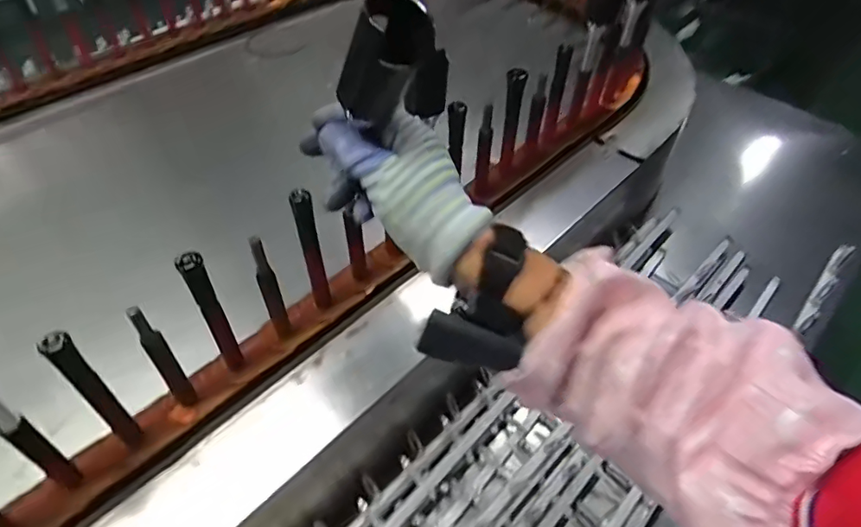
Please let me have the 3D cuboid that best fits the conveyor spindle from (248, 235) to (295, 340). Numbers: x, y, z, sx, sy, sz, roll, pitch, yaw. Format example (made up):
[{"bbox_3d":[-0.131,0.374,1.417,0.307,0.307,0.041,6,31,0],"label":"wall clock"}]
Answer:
[{"bbox_3d":[-0.146,0.027,0.504,0.018,0.133,0.014,-15,48,-14],"label":"conveyor spindle"}]

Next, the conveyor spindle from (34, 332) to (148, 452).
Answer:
[{"bbox_3d":[-0.252,0.106,0.422,0.018,0.157,0.013,-32,54,-27],"label":"conveyor spindle"}]

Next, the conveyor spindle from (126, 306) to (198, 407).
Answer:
[{"bbox_3d":[-0.218,0.082,0.452,0.016,0.132,0.013,-32,54,-27],"label":"conveyor spindle"}]

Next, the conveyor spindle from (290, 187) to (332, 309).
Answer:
[{"bbox_3d":[-0.113,-0.007,0.526,0.018,0.145,0.017,-15,48,-14],"label":"conveyor spindle"}]

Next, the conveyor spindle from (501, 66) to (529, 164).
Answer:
[{"bbox_3d":[0.098,-0.178,0.667,0.021,0.119,0.021,3,46,3],"label":"conveyor spindle"}]

